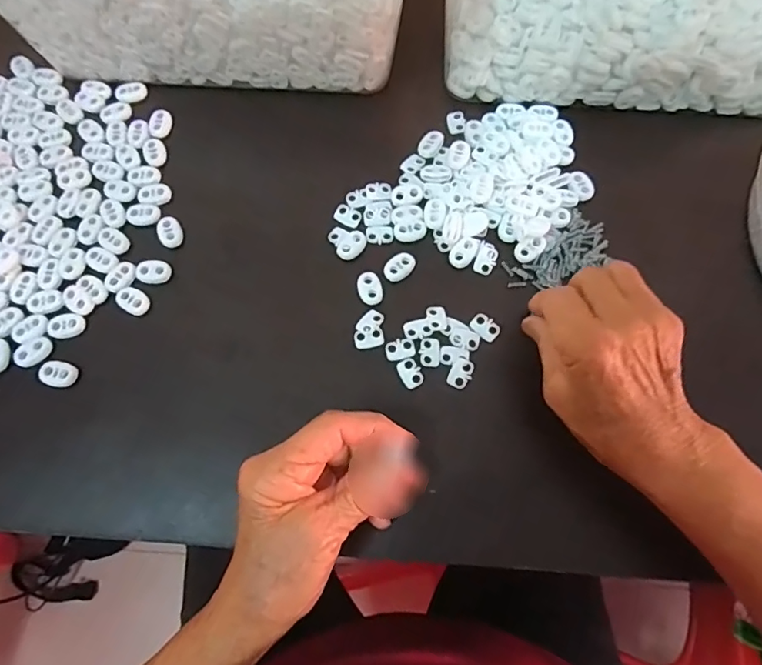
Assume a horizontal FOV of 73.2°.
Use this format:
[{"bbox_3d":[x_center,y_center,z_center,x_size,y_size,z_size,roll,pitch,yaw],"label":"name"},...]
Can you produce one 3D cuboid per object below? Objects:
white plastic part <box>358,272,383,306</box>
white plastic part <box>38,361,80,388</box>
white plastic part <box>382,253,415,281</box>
[{"bbox_3d":[-0.007,-0.029,0.339,0.016,0.004,0.022,-15,74,-6],"label":"white plastic part"},{"bbox_3d":[-0.203,0.026,0.322,0.021,0.005,0.016,13,73,2],"label":"white plastic part"},{"bbox_3d":[0.013,-0.044,0.344,0.022,0.005,0.015,-37,77,-12],"label":"white plastic part"}]

